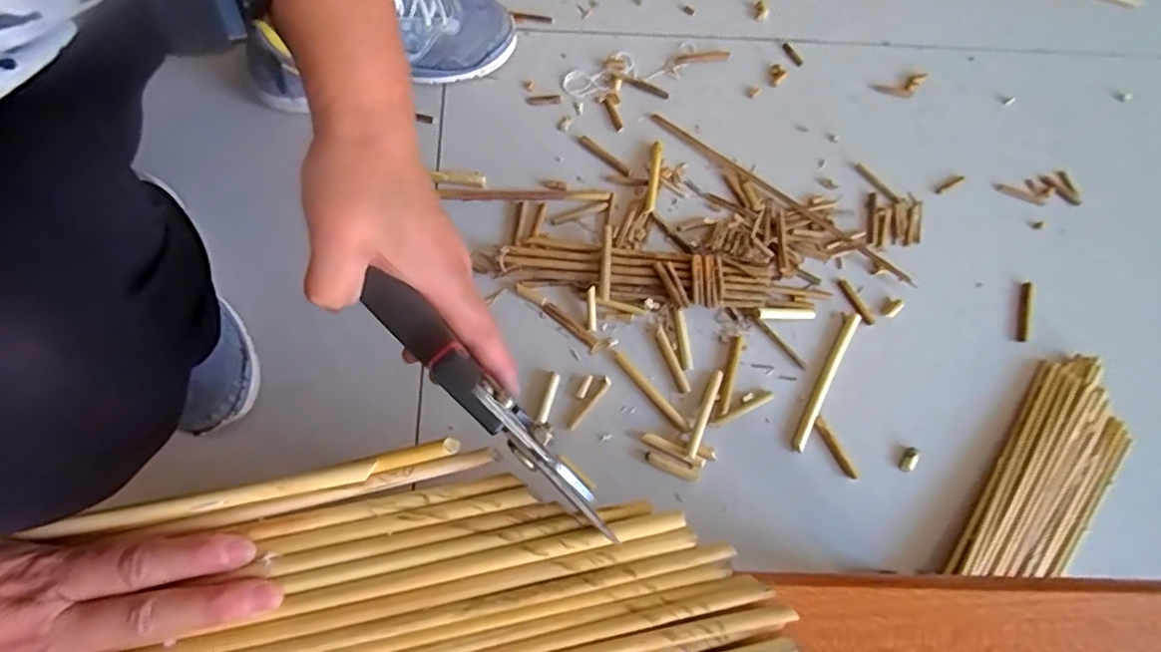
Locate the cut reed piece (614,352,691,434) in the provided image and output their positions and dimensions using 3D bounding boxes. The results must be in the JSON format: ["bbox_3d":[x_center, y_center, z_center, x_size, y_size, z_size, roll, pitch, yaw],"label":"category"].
[{"bbox_3d":[0.064,0.060,0.560,0.010,0.004,0.092,-40,80,-13],"label":"cut reed piece"}]

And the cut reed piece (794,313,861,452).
[{"bbox_3d":[0.225,0.049,0.569,0.013,0.012,0.139,28,74,4],"label":"cut reed piece"}]

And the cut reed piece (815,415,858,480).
[{"bbox_3d":[0.228,0.109,0.555,0.009,0.006,0.059,-29,78,-9],"label":"cut reed piece"}]

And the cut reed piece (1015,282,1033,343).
[{"bbox_3d":[0.430,-0.014,0.602,0.009,0.007,0.063,15,75,3],"label":"cut reed piece"}]

